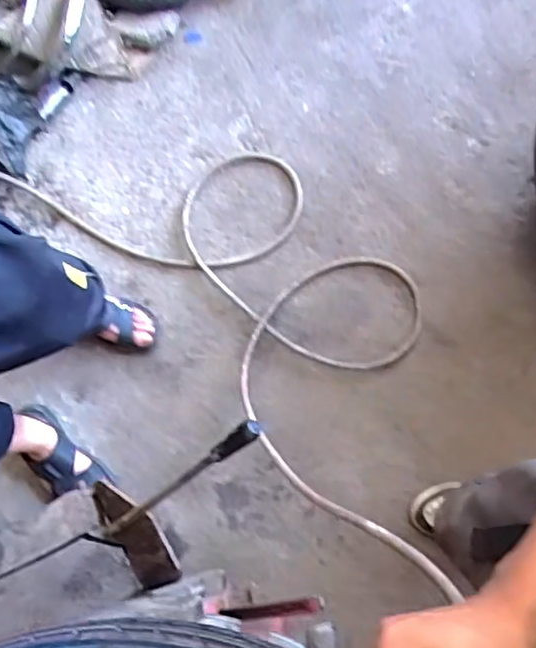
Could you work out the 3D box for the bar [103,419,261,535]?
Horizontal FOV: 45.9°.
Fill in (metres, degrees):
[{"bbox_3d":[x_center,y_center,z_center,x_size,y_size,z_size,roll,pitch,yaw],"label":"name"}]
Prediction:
[{"bbox_3d":[-0.135,0.221,0.857,0.021,0.383,0.022,-17,71,-49],"label":"bar"}]

